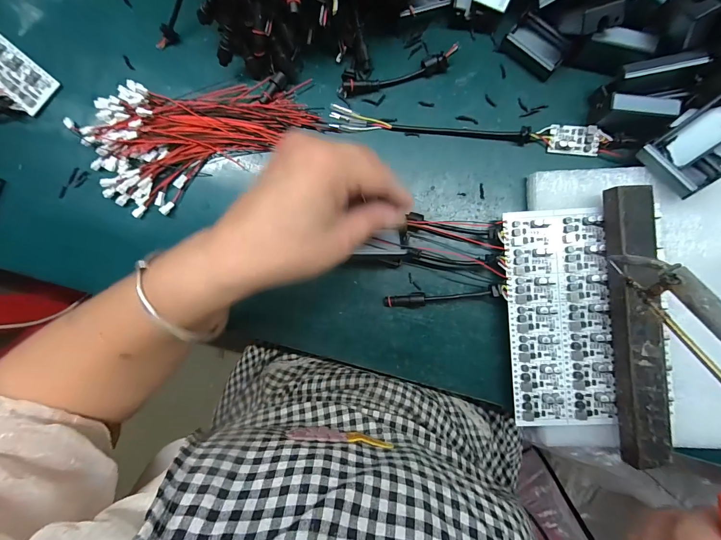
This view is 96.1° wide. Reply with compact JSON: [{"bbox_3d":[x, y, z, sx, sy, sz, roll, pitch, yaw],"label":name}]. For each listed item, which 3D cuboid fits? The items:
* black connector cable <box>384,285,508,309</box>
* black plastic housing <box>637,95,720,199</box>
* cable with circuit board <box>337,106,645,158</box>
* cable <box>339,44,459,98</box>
[{"bbox_3d":[0.071,0.024,0.276,0.101,0.024,0.013,-7,91,4],"label":"black connector cable"},{"bbox_3d":[0.255,-0.092,0.243,0.060,0.028,0.047,-49,66,30],"label":"black plastic housing"},{"bbox_3d":[0.099,-0.121,0.280,0.253,0.013,0.023,8,91,4],"label":"cable with circuit board"},{"bbox_3d":[0.032,-0.171,0.284,0.102,0.015,0.012,-13,90,4],"label":"cable"}]

